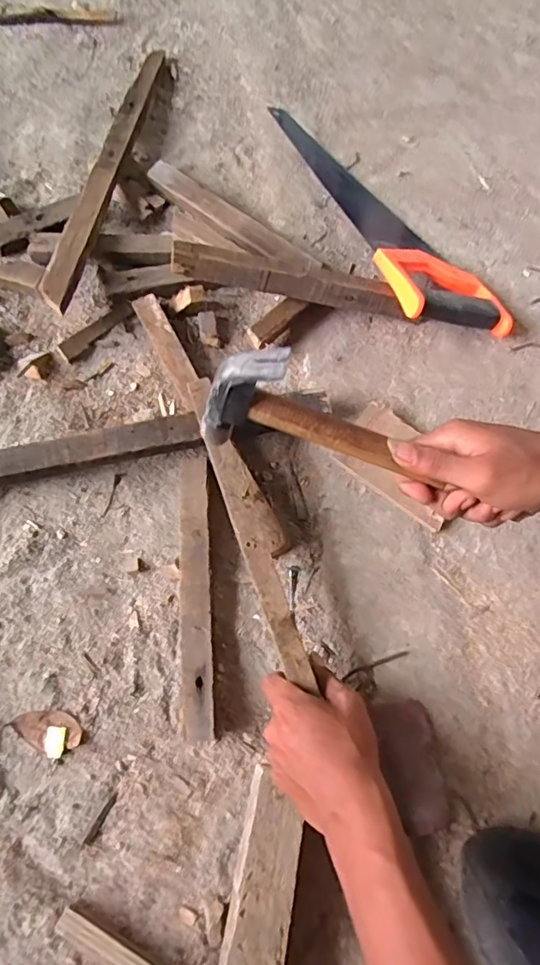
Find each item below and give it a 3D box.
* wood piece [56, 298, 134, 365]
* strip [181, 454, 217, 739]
[{"bbox_3d":[-0.199,-0.175,0.627,0.097,0.015,0.020,-42,74,-13],"label":"wood piece"},{"bbox_3d":[-0.069,0.101,0.521,0.029,0.023,0.258,-4,69,-1],"label":"strip"}]

